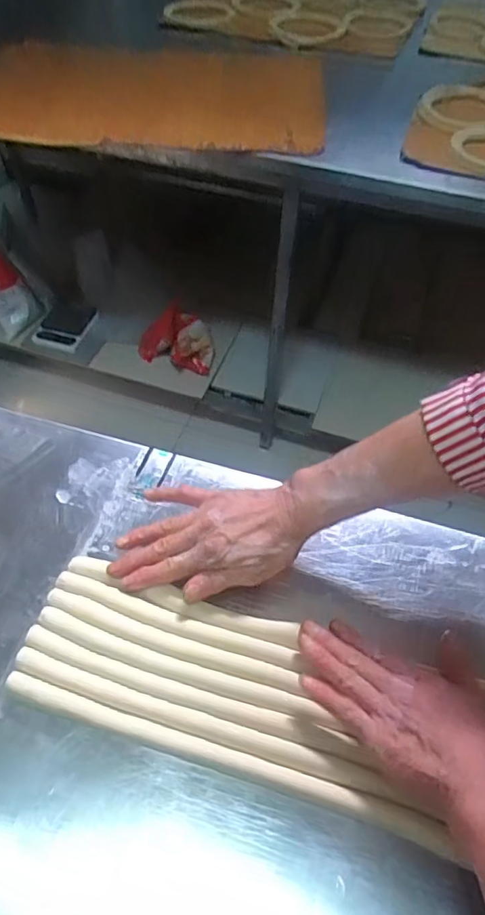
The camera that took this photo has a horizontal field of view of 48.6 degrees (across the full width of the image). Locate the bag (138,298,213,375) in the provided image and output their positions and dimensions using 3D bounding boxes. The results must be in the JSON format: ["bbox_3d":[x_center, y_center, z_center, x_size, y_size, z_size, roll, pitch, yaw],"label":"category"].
[{"bbox_3d":[-0.172,-0.310,1.479,0.161,0.121,0.178,-34,63,-22],"label":"bag"}]

